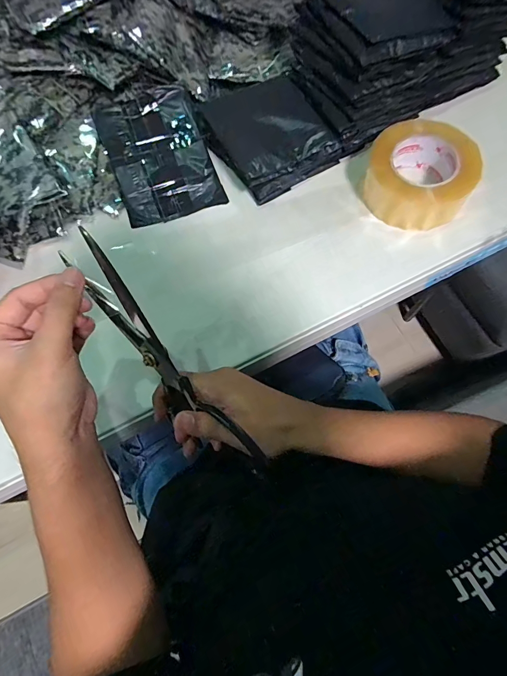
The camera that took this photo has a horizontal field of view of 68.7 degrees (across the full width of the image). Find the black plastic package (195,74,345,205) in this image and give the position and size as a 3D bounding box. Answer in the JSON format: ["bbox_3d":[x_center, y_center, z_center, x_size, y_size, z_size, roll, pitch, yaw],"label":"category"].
[{"bbox_3d":[0.021,-0.277,0.498,0.142,0.055,0.148,-32,73,-9],"label":"black plastic package"}]

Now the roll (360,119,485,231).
[{"bbox_3d":[0.206,-0.201,0.461,0.123,0.065,0.115,-1,71,2],"label":"roll"}]

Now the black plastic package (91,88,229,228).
[{"bbox_3d":[-0.125,-0.242,0.498,0.130,0.012,0.165,-20,93,-8],"label":"black plastic package"}]

